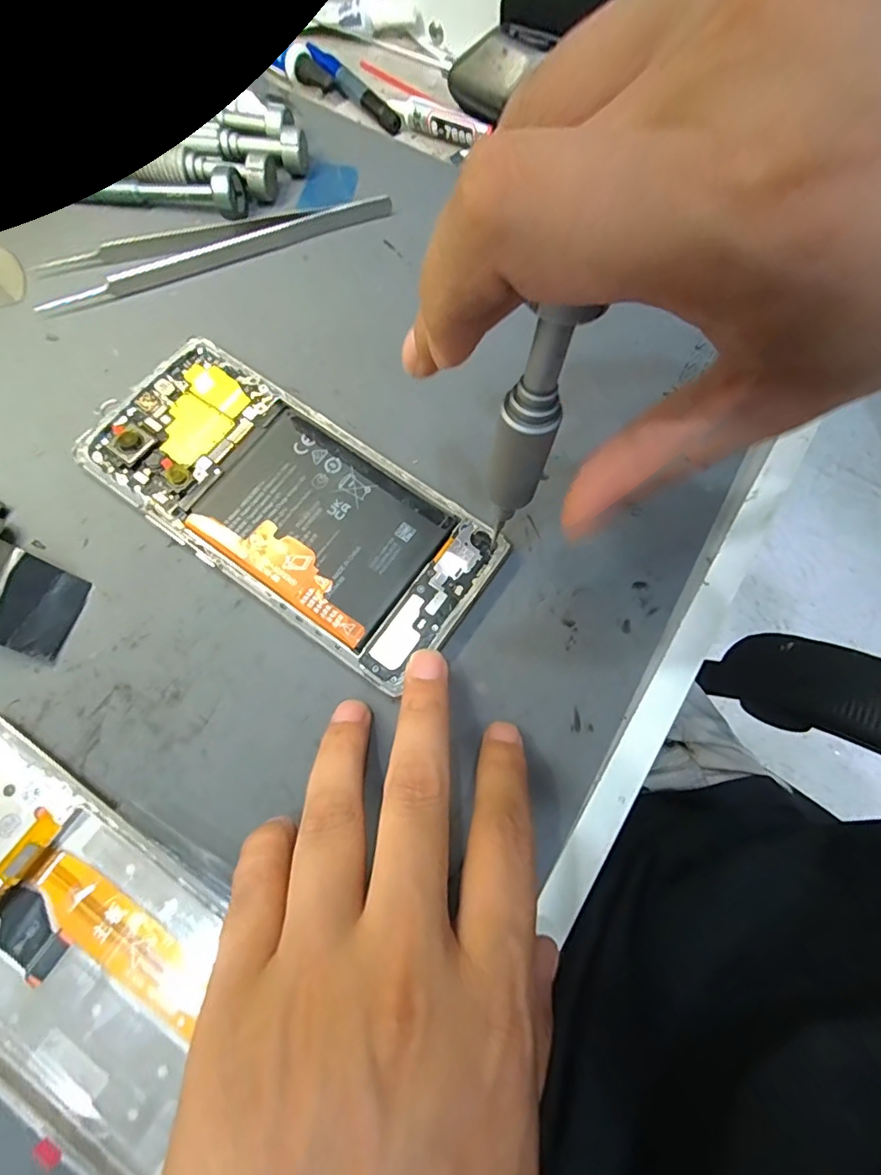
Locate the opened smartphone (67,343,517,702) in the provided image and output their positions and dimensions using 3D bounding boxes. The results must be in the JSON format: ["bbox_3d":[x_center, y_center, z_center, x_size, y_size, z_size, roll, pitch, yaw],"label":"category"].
[{"bbox_3d":[-0.058,-0.033,0.196,0.157,0.004,0.071,34,76,8],"label":"opened smartphone"}]

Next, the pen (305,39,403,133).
[{"bbox_3d":[-0.045,-0.257,0.266,0.013,0.007,0.069,-38,78,-11],"label":"pen"}]

